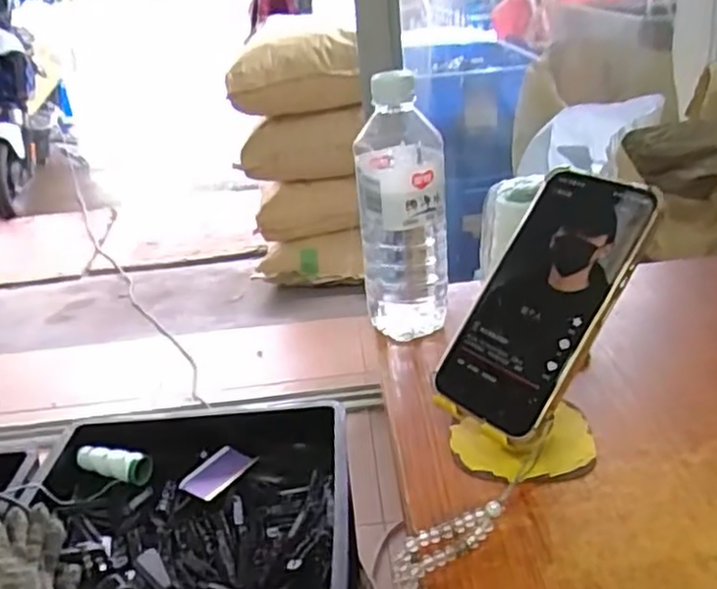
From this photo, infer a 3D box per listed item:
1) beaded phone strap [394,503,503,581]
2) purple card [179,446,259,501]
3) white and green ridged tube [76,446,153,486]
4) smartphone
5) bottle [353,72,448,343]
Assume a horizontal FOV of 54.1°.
[{"bbox_3d":[0.049,0.133,0.383,0.069,0.011,0.023,-17,28,-21],"label":"beaded phone strap"},{"bbox_3d":[-0.196,0.247,0.968,0.064,0.006,0.091,16,39,32],"label":"purple card"},{"bbox_3d":[-0.343,0.237,0.987,0.107,0.030,0.039,6,29,23],"label":"white and green ridged tube"},{"bbox_3d":[0.113,0.002,0.428,0.078,0.009,0.165,26,84,47],"label":"smartphone"},{"bbox_3d":[0.035,-0.059,0.561,0.069,0.215,0.055,-3,26,5],"label":"bottle"}]

